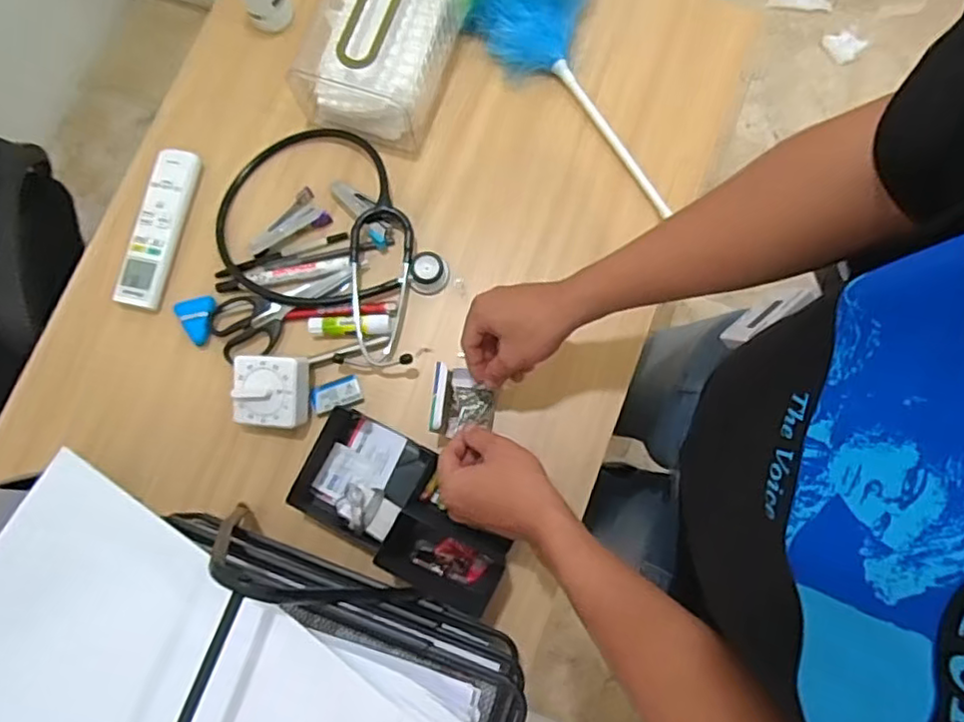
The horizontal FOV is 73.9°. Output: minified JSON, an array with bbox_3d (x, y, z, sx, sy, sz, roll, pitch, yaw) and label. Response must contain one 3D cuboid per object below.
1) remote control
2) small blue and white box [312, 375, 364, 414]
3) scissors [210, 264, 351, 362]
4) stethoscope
[{"bbox_3d":[-0.347,-0.144,0.691,0.053,0.014,0.176,11,80,4],"label":"remote control"},{"bbox_3d":[-0.150,0.035,0.656,0.050,0.009,0.028,-20,80,-2],"label":"small blue and white box"},{"bbox_3d":[-0.208,-0.048,0.671,0.152,0.006,0.066,-15,80,-1],"label":"scissors"},{"bbox_3d":[-0.153,-0.138,0.676,0.274,0.032,0.202,29,82,6],"label":"stethoscope"}]

